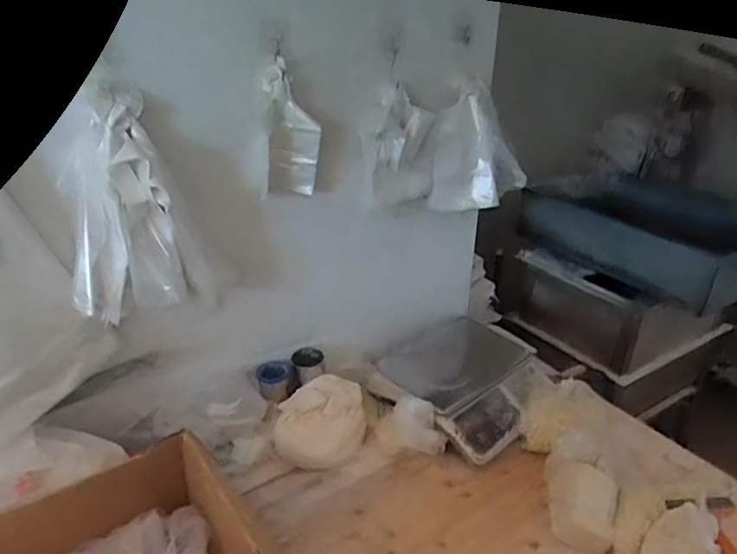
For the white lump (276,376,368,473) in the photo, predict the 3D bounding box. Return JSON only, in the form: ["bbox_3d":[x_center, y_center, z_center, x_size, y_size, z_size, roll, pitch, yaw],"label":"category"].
[{"bbox_3d":[-0.096,0.309,1.186,0.169,0.124,0.158,1,26,0],"label":"white lump"}]

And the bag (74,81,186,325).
[{"bbox_3d":[-0.396,-0.102,0.853,0.152,0.324,0.115,-15,30,-30],"label":"bag"}]

